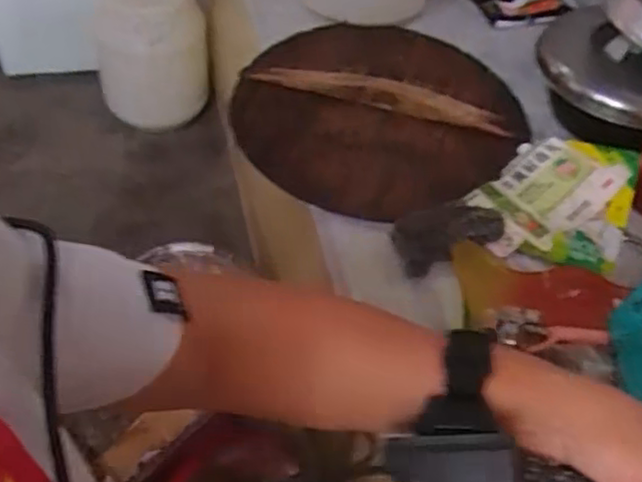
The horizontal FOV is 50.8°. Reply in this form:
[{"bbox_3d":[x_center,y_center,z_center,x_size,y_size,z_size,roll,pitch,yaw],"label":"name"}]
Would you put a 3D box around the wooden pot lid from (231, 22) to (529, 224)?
[{"bbox_3d":[0.080,-0.182,0.906,0.393,0.042,0.362,-32,60,-28],"label":"wooden pot lid"}]

